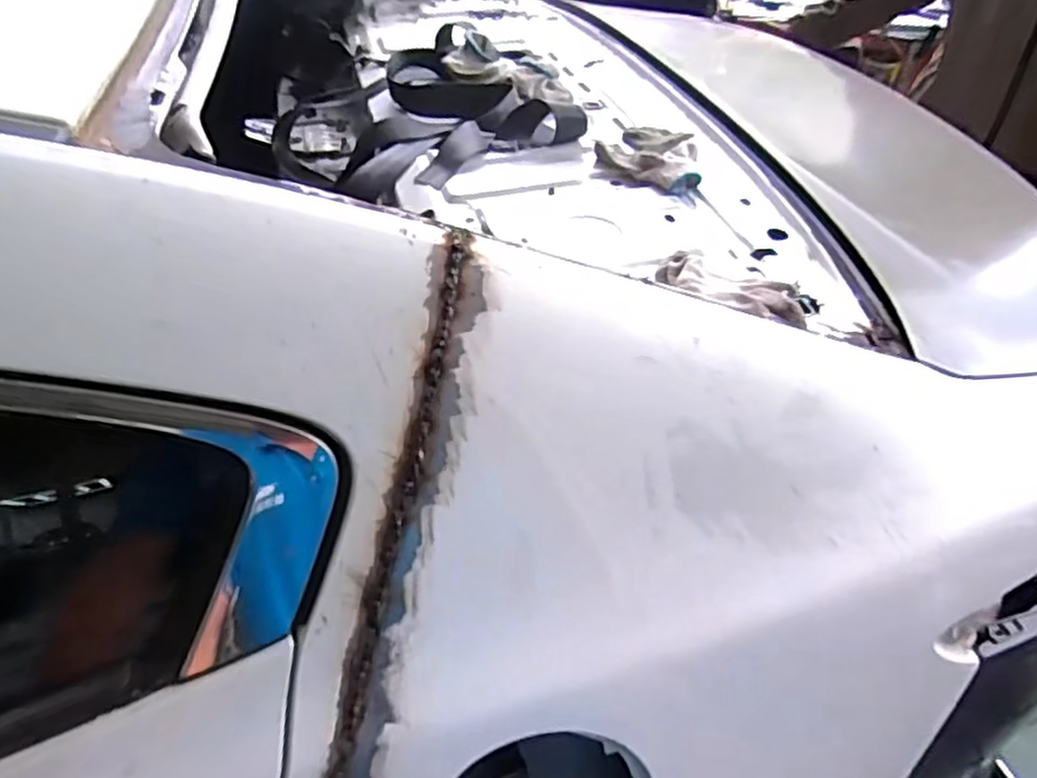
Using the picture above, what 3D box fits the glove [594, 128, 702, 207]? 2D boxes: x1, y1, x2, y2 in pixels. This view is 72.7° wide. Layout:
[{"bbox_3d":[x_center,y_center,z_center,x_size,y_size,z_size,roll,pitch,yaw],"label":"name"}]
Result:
[{"bbox_3d":[0.172,-0.286,0.862,0.146,0.024,0.116,30,51,27],"label":"glove"}]

